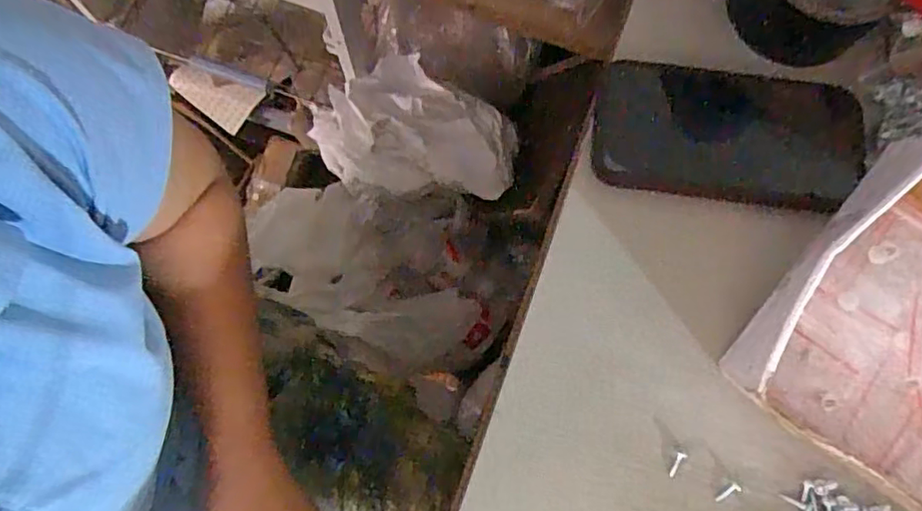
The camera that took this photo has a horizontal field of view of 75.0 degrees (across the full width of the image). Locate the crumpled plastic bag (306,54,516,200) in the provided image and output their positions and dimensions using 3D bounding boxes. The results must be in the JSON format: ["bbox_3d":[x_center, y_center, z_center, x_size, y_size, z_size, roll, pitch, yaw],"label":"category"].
[{"bbox_3d":[-0.060,-0.148,0.709,0.240,0.074,0.150,5,76,0],"label":"crumpled plastic bag"}]

